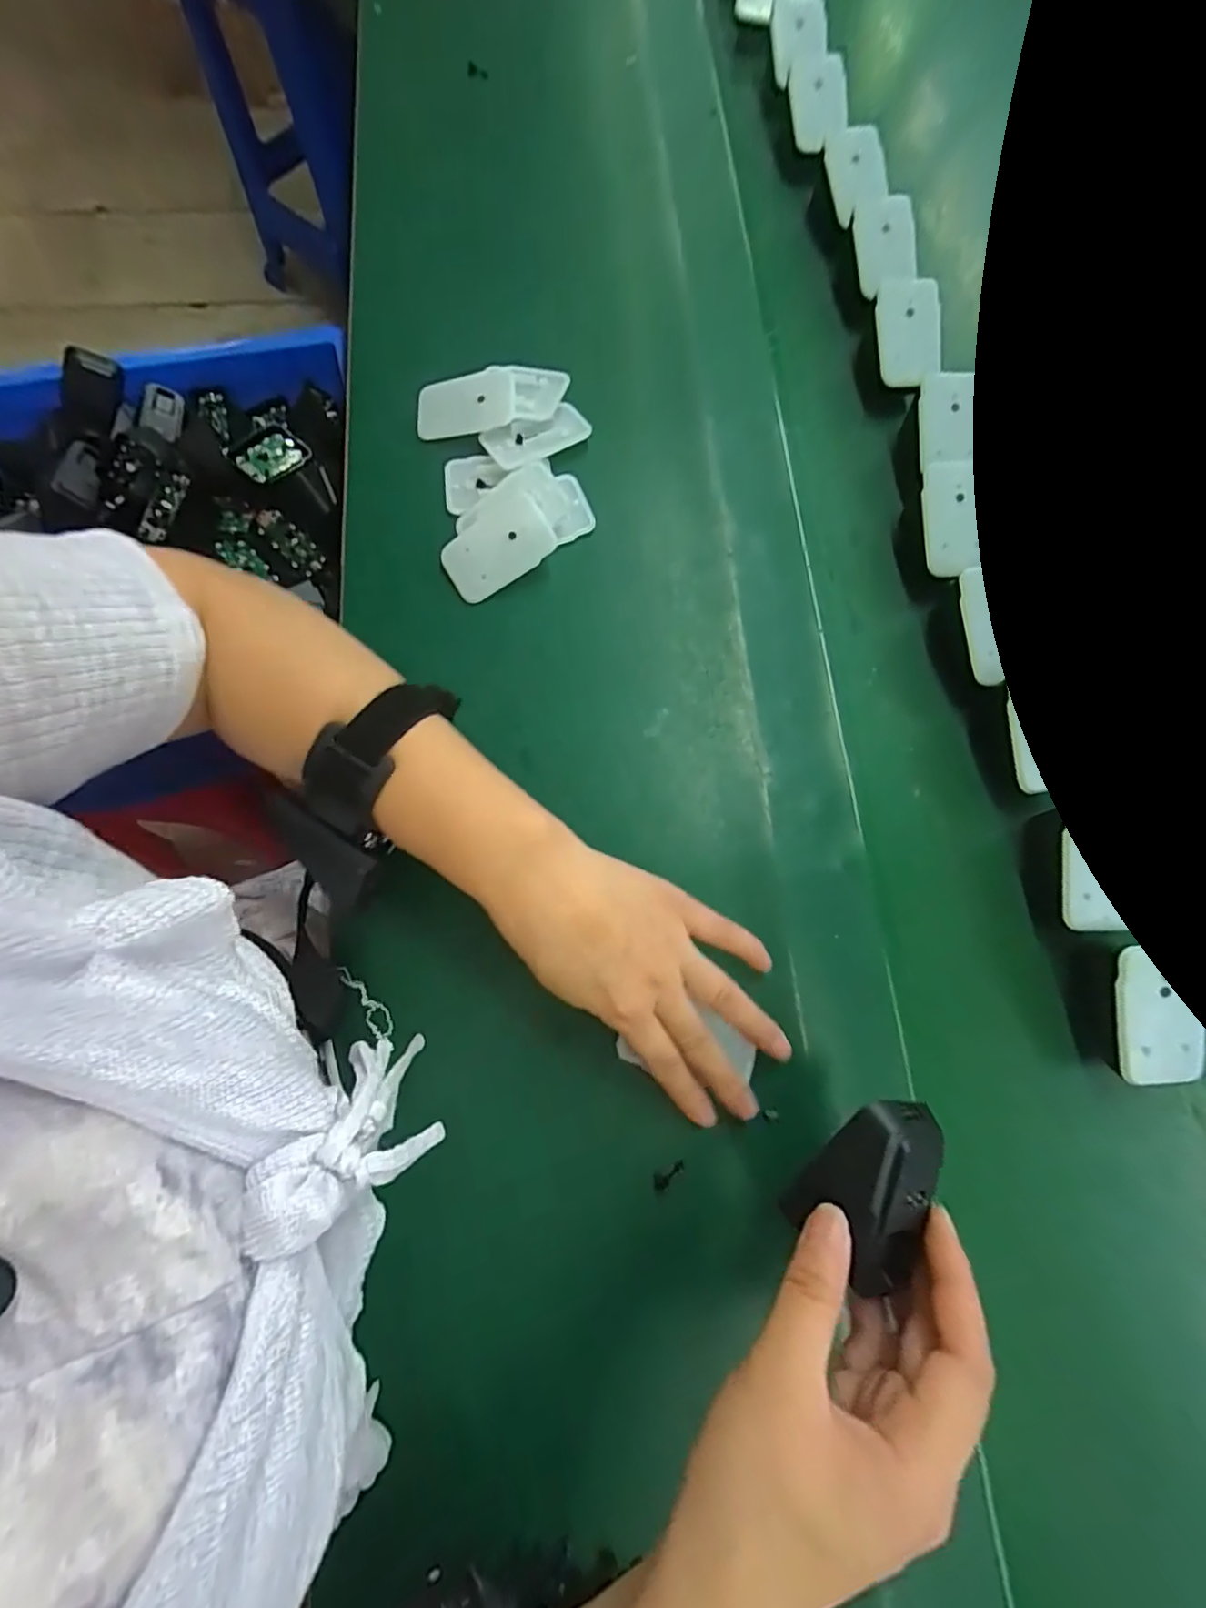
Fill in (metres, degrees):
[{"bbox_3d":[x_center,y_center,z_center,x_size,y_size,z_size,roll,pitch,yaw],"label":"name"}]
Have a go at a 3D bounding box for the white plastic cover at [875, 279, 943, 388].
[{"bbox_3d":[0.201,-0.311,0.398,0.038,0.006,0.073,-1,85,7],"label":"white plastic cover"}]

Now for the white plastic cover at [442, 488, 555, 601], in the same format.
[{"bbox_3d":[-0.068,-0.161,0.381,0.069,0.007,0.044,-33,90,9],"label":"white plastic cover"}]

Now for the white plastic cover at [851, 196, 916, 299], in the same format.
[{"bbox_3d":[0.192,-0.382,0.412,0.039,0.010,0.073,-3,81,8],"label":"white plastic cover"}]

